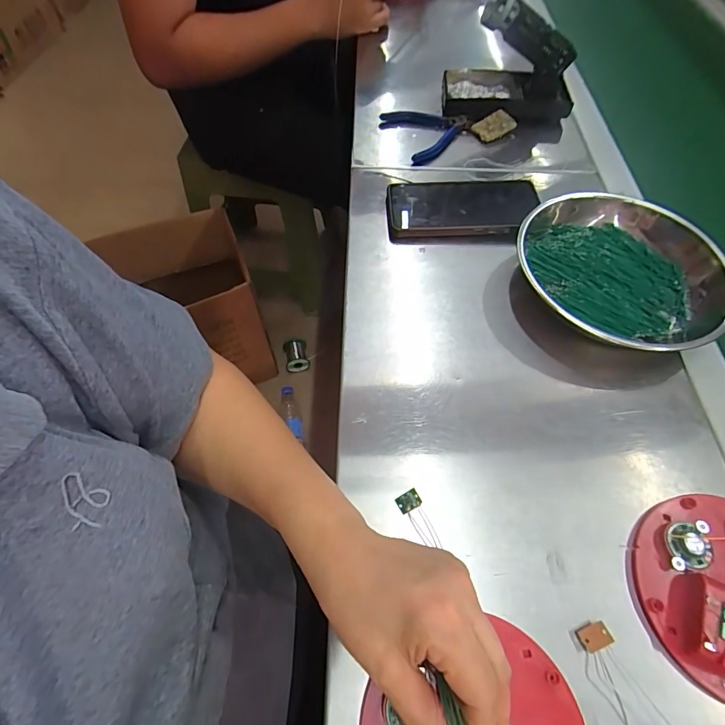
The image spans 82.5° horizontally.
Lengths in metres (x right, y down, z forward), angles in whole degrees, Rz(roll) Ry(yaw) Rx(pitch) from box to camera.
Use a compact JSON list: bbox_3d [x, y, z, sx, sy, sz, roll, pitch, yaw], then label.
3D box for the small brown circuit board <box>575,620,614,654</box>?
[{"bbox_3d":[0.143,0.170,0.255,0.017,0.004,0.013,-24,52,-2],"label":"small brown circuit board"}]

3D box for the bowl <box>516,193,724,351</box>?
[{"bbox_3d":[0.237,-0.087,0.389,0.172,0.044,0.188,6,59,5],"label":"bowl"}]

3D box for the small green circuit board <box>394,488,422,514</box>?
[{"bbox_3d":[0.033,0.100,0.296,0.016,0.005,0.012,-25,62,-13],"label":"small green circuit board"}]

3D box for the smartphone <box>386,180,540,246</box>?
[{"bbox_3d":[0.109,-0.168,0.451,0.162,0.015,0.092,-4,59,-1],"label":"smartphone"}]

